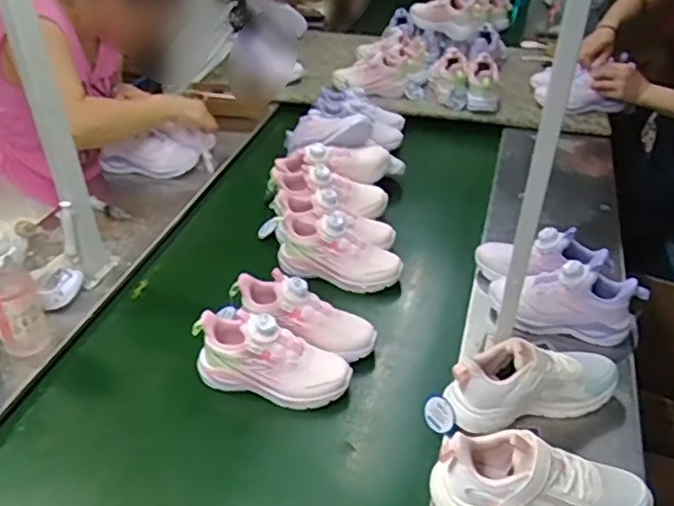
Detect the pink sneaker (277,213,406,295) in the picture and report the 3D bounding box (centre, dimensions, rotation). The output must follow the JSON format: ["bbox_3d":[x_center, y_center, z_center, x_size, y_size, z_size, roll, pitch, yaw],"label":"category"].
[{"bbox_3d":[0.000,-0.007,1.046,0.220,0.097,0.081,16,41,20],"label":"pink sneaker"}]

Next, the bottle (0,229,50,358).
[{"bbox_3d":[-0.451,0.061,0.852,0.063,0.194,0.060,-24,45,-26],"label":"bottle"}]

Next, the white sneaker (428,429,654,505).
[{"bbox_3d":[0.220,0.252,0.668,0.229,0.102,0.080,7,40,9],"label":"white sneaker"}]

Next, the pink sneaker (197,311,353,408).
[{"bbox_3d":[-0.090,0.144,0.865,0.217,0.108,0.080,10,39,12],"label":"pink sneaker"}]

